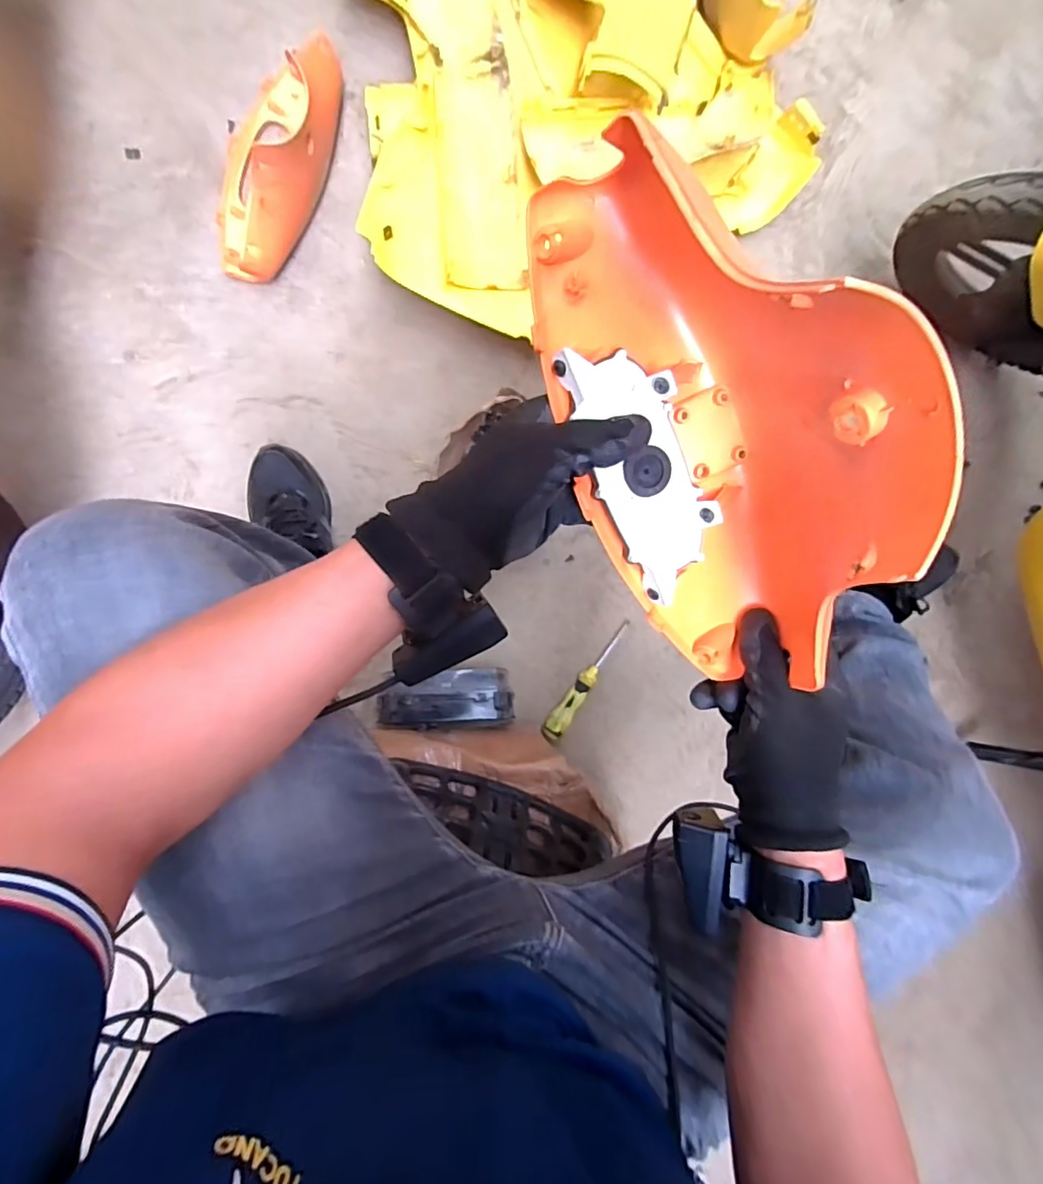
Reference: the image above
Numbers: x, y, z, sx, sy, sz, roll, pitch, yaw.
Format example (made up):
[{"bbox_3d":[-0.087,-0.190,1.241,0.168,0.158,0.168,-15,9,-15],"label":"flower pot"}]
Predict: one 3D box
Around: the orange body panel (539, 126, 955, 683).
[{"bbox_3d":[0.091,-0.078,0.268,0.105,0.162,0.280,-28,98,-5],"label":"orange body panel"}]

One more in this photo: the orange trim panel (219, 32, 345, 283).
[{"bbox_3d":[-0.319,-0.553,0.679,0.128,0.126,0.282,13,92,-9],"label":"orange trim panel"}]

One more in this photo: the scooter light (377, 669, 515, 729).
[{"bbox_3d":[-0.105,0.150,0.777,0.184,0.067,0.087,6,93,-9],"label":"scooter light"}]

